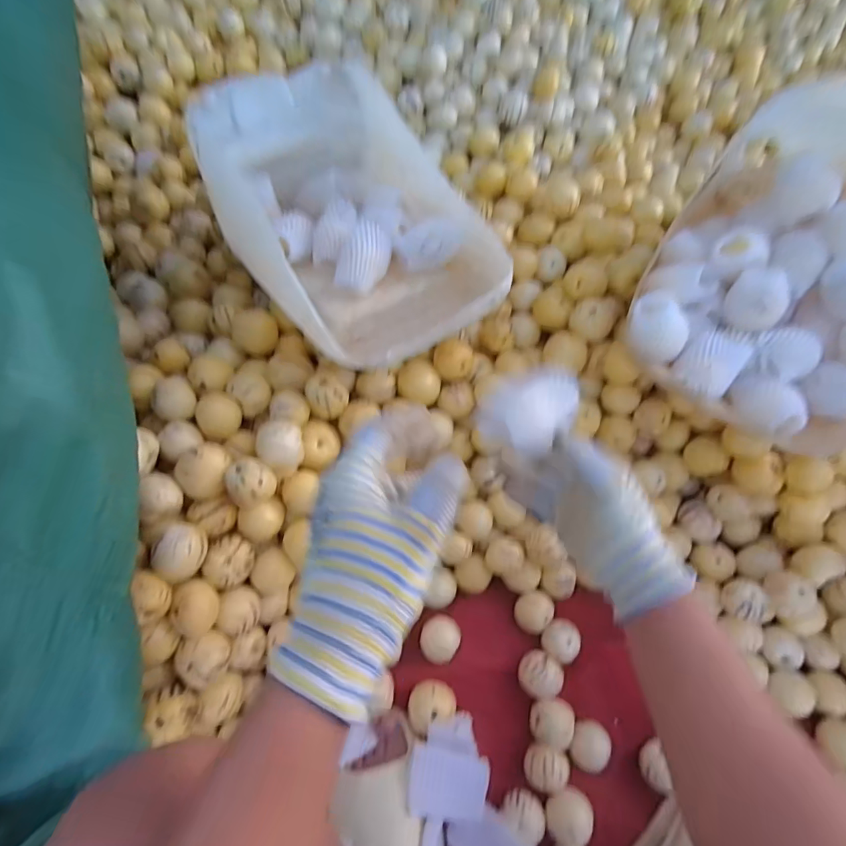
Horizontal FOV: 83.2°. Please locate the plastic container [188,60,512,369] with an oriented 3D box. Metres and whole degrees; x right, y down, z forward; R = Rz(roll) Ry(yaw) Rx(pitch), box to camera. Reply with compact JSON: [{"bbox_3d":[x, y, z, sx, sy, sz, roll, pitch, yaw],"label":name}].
[{"bbox_3d":[-0.091,-0.275,0.639,0.283,0.140,0.425,-33,69,-17],"label":"plastic container"}]

